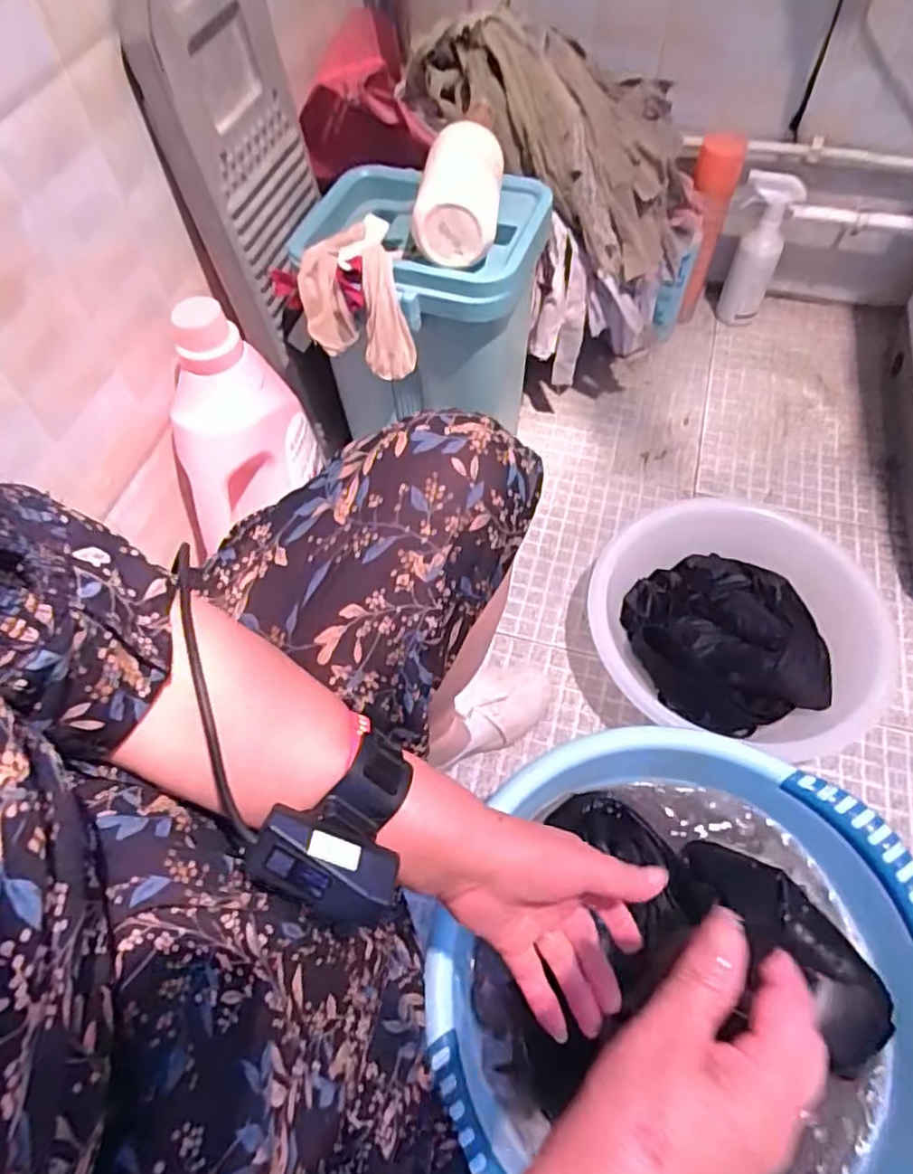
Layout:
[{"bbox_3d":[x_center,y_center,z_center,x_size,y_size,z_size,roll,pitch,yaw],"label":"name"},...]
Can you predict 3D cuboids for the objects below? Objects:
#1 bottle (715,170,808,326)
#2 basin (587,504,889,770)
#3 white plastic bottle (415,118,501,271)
[{"bbox_3d":[0.470,-0.526,1.049,0.078,0.224,0.076,23,62,16],"label":"bottle"},{"bbox_3d":[0.311,0.044,0.790,0.295,0.108,0.282,-1,59,2],"label":"basin"},{"bbox_3d":[0.004,-0.372,0.625,0.070,0.052,0.166,3,59,4],"label":"white plastic bottle"}]

